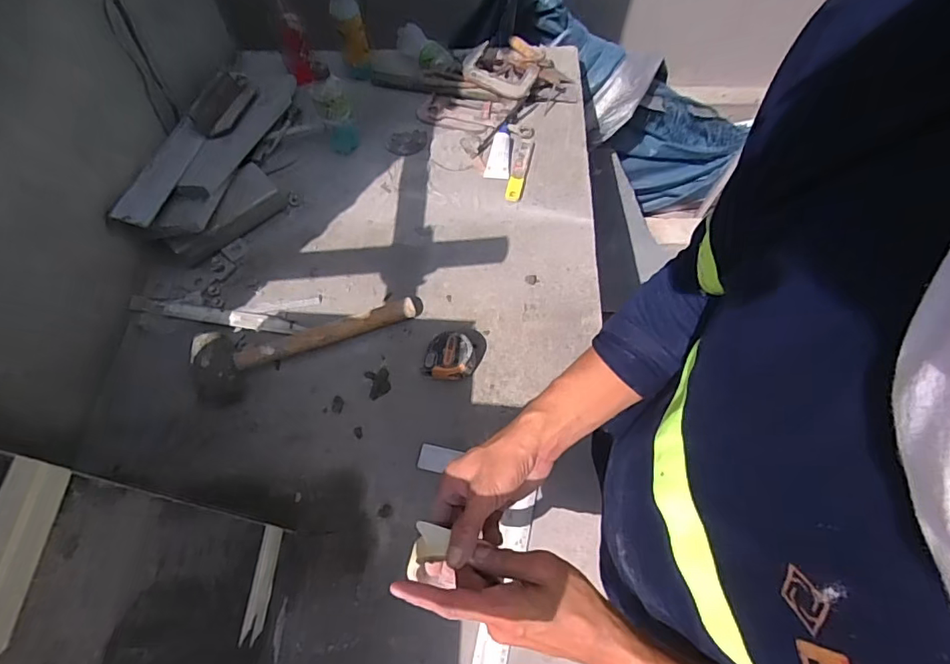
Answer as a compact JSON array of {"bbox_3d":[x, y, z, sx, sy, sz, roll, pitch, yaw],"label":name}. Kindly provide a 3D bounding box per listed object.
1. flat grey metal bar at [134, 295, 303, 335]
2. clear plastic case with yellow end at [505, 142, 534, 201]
[{"bbox_3d":[-0.413,-0.027,0.808,0.277,0.010,0.029,8,64,5],"label":"flat grey metal bar"},{"bbox_3d":[0.081,-0.299,0.932,0.032,0.013,0.139,11,64,7],"label":"clear plastic case with yellow end"}]

